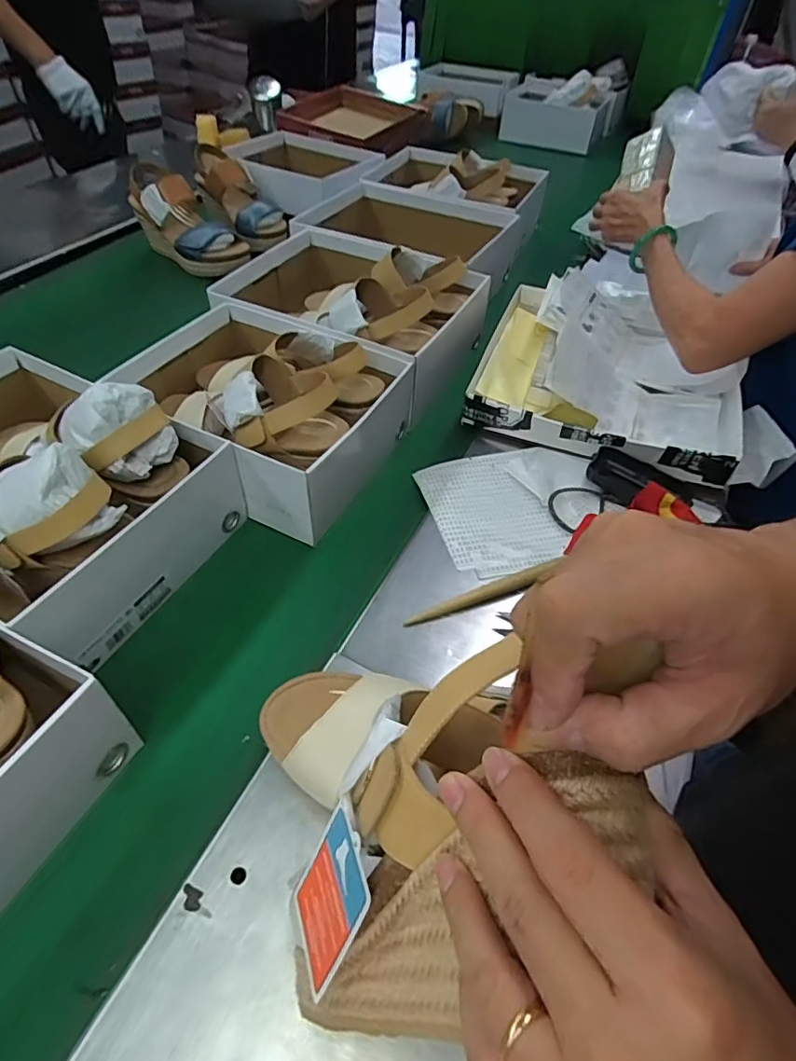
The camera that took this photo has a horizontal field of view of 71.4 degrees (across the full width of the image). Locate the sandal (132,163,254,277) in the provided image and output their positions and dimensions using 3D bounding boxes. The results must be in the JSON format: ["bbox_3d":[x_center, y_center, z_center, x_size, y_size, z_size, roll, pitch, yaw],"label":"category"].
[{"bbox_3d":[-0.355,-0.533,0.953,0.107,0.113,0.212,-33,60,-33],"label":"sandal"}]

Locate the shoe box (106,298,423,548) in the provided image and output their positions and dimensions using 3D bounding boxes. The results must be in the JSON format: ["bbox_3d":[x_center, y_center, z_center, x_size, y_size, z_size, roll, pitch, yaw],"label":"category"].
[{"bbox_3d":[-0.156,-0.148,0.630,0.286,0.124,0.228,25,49,14],"label":"shoe box"}]

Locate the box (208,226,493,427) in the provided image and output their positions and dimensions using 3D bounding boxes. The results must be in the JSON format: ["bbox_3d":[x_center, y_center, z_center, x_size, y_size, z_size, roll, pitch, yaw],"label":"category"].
[{"bbox_3d":[-0.070,-0.297,0.766,0.319,0.135,0.245,25,48,13],"label":"box"}]

